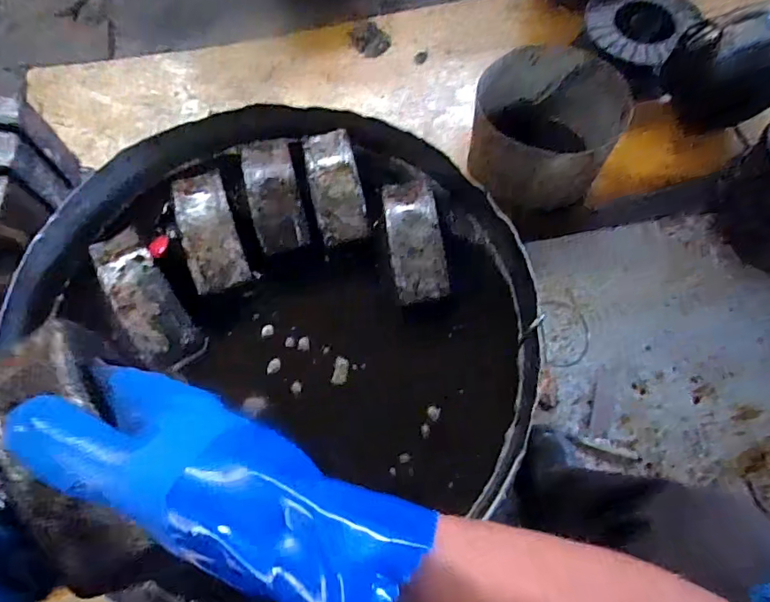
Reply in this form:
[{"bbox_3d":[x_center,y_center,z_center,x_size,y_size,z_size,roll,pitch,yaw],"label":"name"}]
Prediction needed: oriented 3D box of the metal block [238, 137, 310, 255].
[{"bbox_3d":[-0.136,-0.133,0.611,0.060,0.036,0.146,-14,69,-5],"label":"metal block"}]

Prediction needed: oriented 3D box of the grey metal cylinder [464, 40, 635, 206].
[{"bbox_3d":[0.311,-0.336,1.026,0.284,0.193,0.293,0,68,0],"label":"grey metal cylinder"}]

